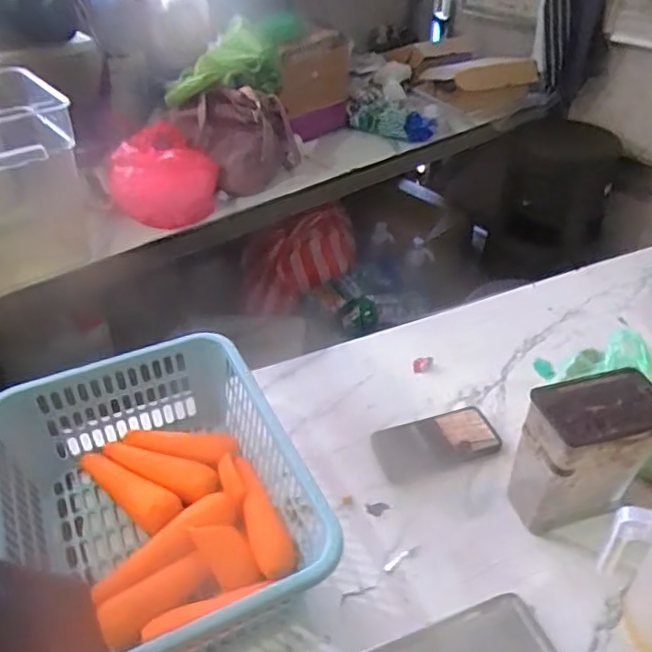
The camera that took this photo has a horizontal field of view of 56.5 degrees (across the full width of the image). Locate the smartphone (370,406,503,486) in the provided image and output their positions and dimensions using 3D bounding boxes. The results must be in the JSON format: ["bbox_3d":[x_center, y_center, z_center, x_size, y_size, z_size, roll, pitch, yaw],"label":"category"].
[{"bbox_3d":[0.151,0.158,0.832,0.172,0.004,0.089,-15,42,-15],"label":"smartphone"}]

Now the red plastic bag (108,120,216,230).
[{"bbox_3d":[-0.355,-0.340,1.356,0.177,0.141,0.220,13,41,16],"label":"red plastic bag"}]

